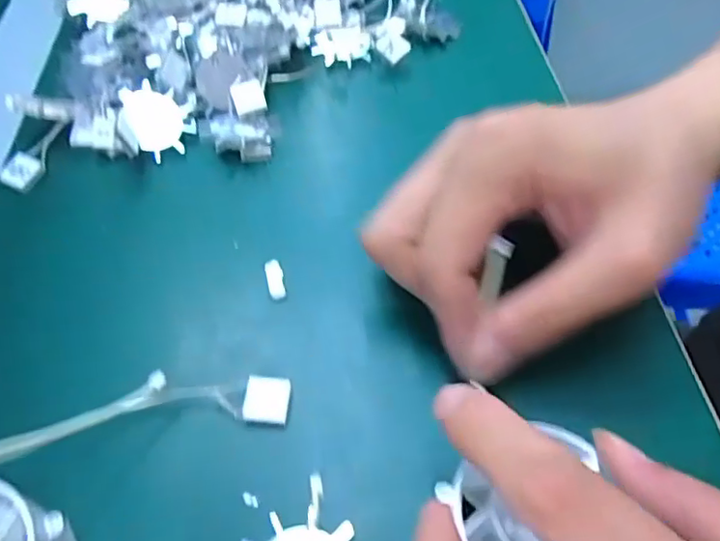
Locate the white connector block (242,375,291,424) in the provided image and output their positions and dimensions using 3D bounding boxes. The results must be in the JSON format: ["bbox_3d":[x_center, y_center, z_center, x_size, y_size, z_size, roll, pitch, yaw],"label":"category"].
[{"bbox_3d":[-0.034,0.046,0.216,0.016,0.004,0.017,3,53,3],"label":"white connector block"}]

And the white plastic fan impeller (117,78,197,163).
[{"bbox_3d":[-0.100,-0.077,0.301,0.036,0.004,0.042,-14,72,-27],"label":"white plastic fan impeller"}]

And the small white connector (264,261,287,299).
[{"bbox_3d":[-0.036,0.003,0.251,0.007,0.004,0.018,-12,54,-8],"label":"small white connector"}]

